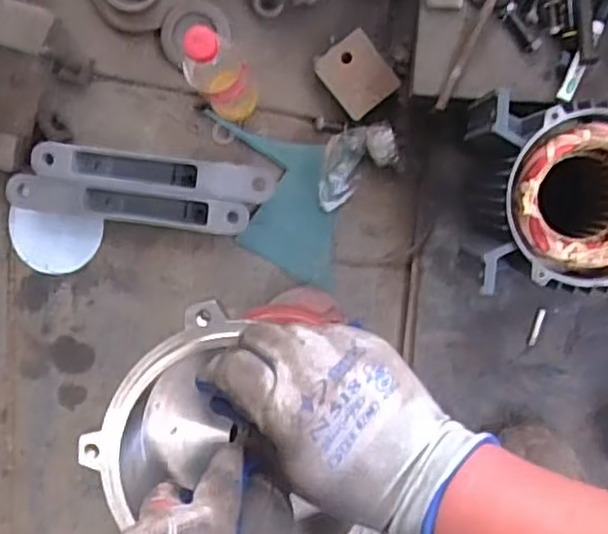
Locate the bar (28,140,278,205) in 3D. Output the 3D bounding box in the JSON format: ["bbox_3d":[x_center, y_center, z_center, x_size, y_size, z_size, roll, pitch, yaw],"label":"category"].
[{"bbox_3d":[-0.189,-0.121,0.916,0.303,0.040,0.046,8,97,6],"label":"bar"}]

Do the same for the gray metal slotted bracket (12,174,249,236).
[{"bbox_3d":[-0.223,-0.078,0.916,0.309,0.038,0.049,8,97,5],"label":"gray metal slotted bracket"}]

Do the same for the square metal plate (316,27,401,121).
[{"bbox_3d":[0.066,-0.239,0.890,0.076,0.014,0.089,-38,91,5],"label":"square metal plate"}]

